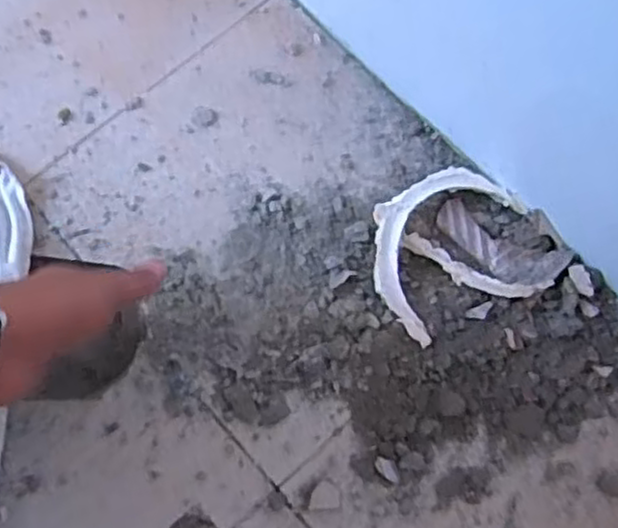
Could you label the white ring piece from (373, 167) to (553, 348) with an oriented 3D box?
[{"bbox_3d":[0.107,-0.012,0.550,0.130,0.018,0.110,-25,77,-8],"label":"white ring piece"}]

